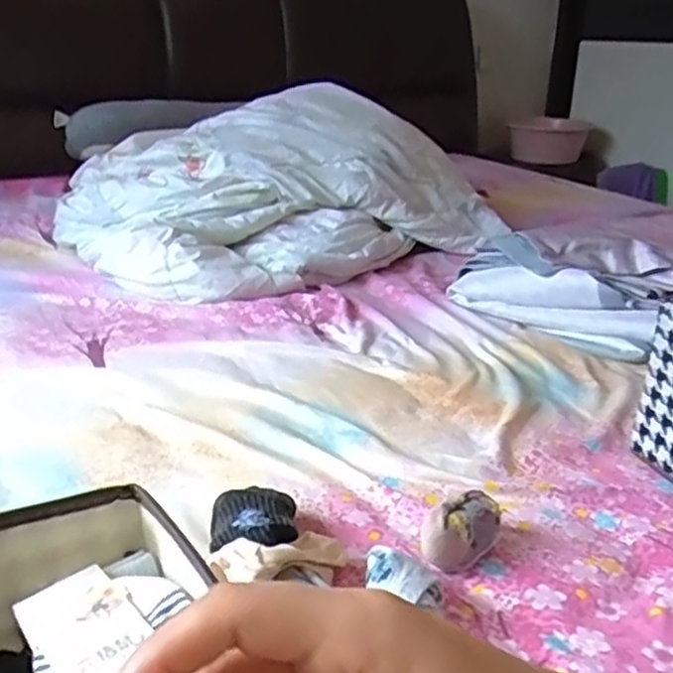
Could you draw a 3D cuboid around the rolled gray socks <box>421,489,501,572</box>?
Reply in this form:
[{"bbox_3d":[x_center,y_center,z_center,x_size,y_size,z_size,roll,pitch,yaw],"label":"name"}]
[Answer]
[{"bbox_3d":[0.100,0.156,0.554,0.070,0.048,0.035,-21,32,-37],"label":"rolled gray socks"}]

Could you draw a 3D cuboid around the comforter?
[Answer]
[{"bbox_3d":[-0.090,-0.315,1.372,0.822,0.236,0.599,-14,28,-27],"label":"comforter"}]

